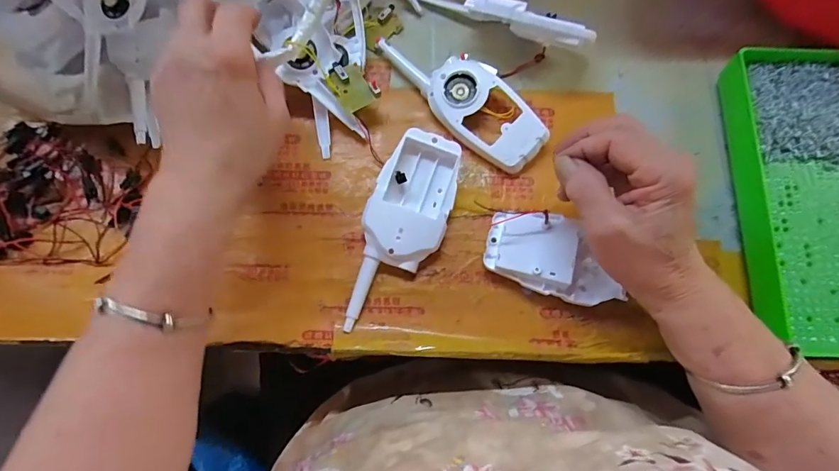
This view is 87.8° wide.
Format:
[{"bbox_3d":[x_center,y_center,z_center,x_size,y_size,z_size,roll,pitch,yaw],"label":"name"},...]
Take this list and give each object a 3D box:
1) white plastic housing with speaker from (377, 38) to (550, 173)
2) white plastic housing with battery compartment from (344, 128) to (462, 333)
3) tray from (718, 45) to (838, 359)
[{"bbox_3d":[0.036,-0.122,0.373,0.058,0.024,0.162,-44,80,-10],"label":"white plastic housing with speaker"},{"bbox_3d":[-0.013,-0.004,0.345,0.060,0.026,0.157,18,77,4],"label":"white plastic housing with battery compartment"},{"bbox_3d":[0.333,-0.031,0.339,0.154,0.033,0.240,1,76,-1],"label":"tray"}]

